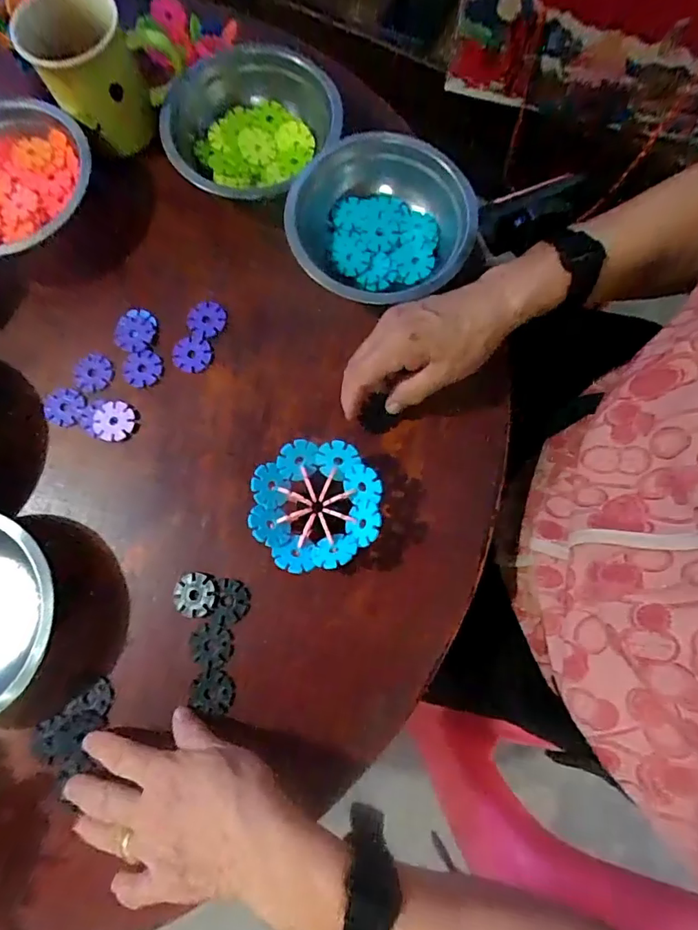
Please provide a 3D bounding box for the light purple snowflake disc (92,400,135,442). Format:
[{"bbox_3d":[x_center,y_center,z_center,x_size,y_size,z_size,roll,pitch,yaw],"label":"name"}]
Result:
[{"bbox_3d":[-0.190,-0.036,0.396,0.034,0.005,0.032,0,78,1],"label":"light purple snowflake disc"}]

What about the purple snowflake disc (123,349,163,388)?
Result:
[{"bbox_3d":[-0.170,-0.080,0.404,0.031,0.004,0.031,0,78,1],"label":"purple snowflake disc"}]

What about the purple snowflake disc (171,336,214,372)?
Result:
[{"bbox_3d":[-0.130,-0.091,0.406,0.032,0.004,0.029,7,80,0],"label":"purple snowflake disc"}]

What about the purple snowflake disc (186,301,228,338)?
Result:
[{"bbox_3d":[-0.120,-0.124,0.414,0.031,0.006,0.030,0,88,6],"label":"purple snowflake disc"}]

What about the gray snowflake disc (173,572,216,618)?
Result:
[{"bbox_3d":[-0.114,0.095,0.360,0.029,0.004,0.030,0,78,1],"label":"gray snowflake disc"}]

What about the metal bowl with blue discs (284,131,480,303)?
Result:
[{"bbox_3d":[0.024,-0.191,0.403,0.144,0.057,0.137,0,78,1],"label":"metal bowl with blue discs"}]

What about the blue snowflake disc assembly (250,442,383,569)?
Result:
[{"bbox_3d":[-0.023,0.030,0.356,0.088,0.040,0.086,0,78,1],"label":"blue snowflake disc assembly"}]

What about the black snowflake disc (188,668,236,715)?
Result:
[{"bbox_3d":[-0.096,0.160,0.346,0.031,0.004,0.028,14,79,4],"label":"black snowflake disc"}]

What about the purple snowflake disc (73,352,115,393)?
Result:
[{"bbox_3d":[-0.211,-0.076,0.405,0.032,0.004,0.032,0,78,1],"label":"purple snowflake disc"}]

